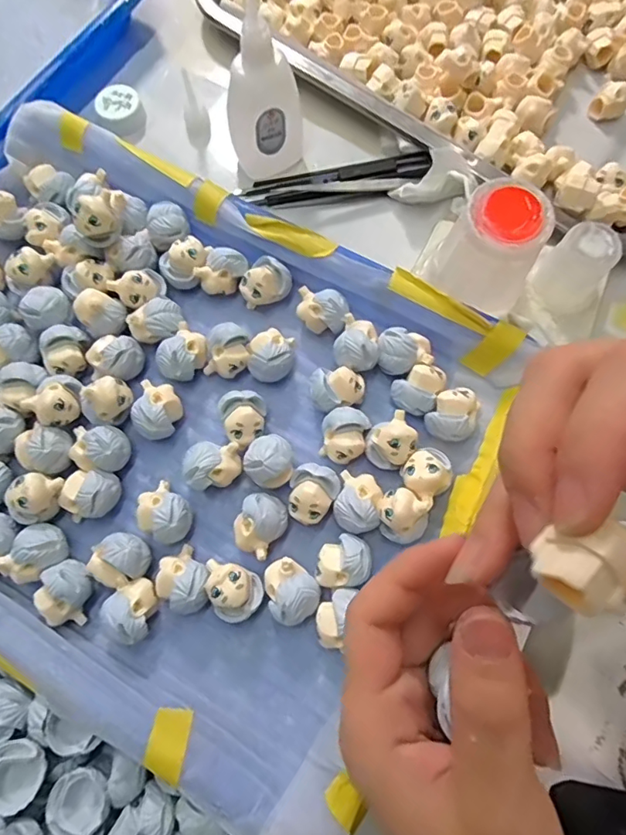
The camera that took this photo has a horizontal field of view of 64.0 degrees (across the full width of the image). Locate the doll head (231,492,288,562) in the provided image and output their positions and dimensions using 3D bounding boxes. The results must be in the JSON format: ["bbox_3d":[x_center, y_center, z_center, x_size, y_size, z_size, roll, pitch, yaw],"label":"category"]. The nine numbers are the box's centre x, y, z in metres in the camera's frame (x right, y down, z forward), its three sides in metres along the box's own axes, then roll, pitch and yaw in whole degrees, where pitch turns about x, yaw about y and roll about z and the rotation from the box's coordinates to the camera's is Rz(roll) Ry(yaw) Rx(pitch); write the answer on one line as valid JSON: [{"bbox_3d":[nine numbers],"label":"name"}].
[{"bbox_3d":[-0.025,0.052,0.242,0.022,0.024,0.027,26,76,7],"label":"doll head"}]

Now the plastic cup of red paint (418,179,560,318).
[{"bbox_3d":[0.087,-0.083,0.250,0.046,0.055,0.040,26,76,7],"label":"plastic cup of red paint"}]

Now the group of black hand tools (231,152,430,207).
[{"bbox_3d":[0.014,-0.145,0.308,0.115,0.011,0.021,-7,75,-2],"label":"group of black hand tools"}]

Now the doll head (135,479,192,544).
[{"bbox_3d":[-0.071,0.046,0.242,0.029,0.022,0.022,37,78,10],"label":"doll head"}]

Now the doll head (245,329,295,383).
[{"bbox_3d":[-0.022,-0.033,0.266,0.024,0.023,0.027,-4,75,-1],"label":"doll head"}]

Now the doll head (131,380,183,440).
[{"bbox_3d":[-0.078,-0.002,0.255,0.021,0.023,0.030,7,75,2],"label":"doll head"}]

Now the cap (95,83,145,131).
[{"bbox_3d":[-0.123,-0.197,0.323,0.027,0.012,0.031,-23,76,-6],"label":"cap"}]

